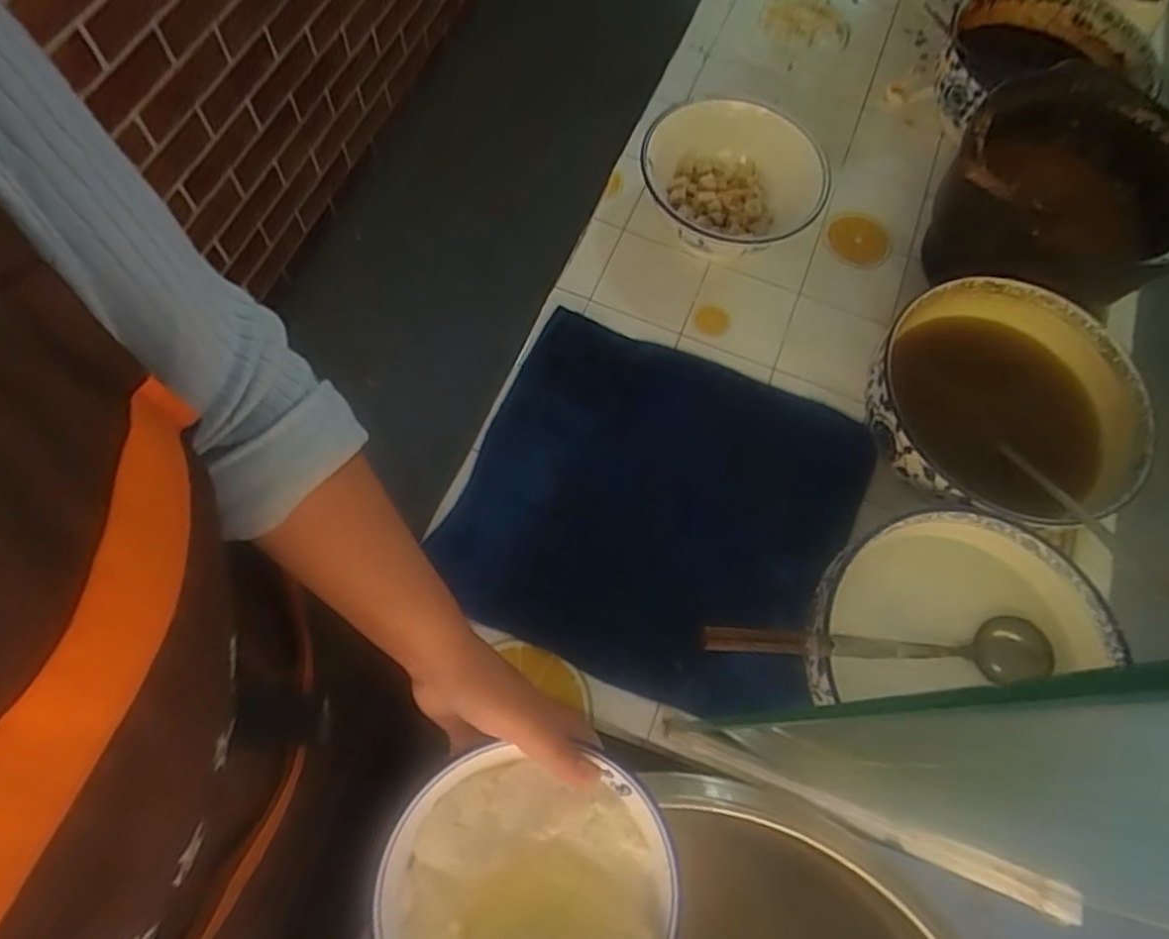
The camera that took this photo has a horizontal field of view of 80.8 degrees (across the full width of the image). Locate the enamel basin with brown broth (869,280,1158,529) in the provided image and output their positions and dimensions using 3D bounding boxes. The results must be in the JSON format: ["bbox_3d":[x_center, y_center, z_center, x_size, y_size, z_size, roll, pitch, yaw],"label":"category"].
[{"bbox_3d":[0.367,-0.051,0.640,0.235,0.100,0.225,1,69,-3],"label":"enamel basin with brown broth"}]

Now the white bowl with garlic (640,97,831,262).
[{"bbox_3d":[0.152,-0.299,0.725,0.180,0.102,0.187,1,69,-3],"label":"white bowl with garlic"}]

